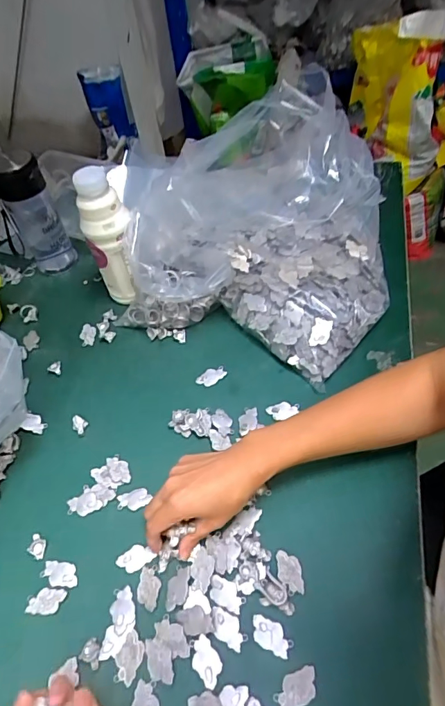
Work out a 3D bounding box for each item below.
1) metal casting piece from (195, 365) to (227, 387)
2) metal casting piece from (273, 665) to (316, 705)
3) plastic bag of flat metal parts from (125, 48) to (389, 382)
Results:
[{"bbox_3d":[-0.014,0.030,0.575,0.038,0.007,0.020,-27,52,-16],"label":"metal casting piece"},{"bbox_3d":[0.059,0.268,0.357,0.037,0.004,0.022,-20,51,-11],"label":"metal casting piece"},{"bbox_3d":[0.061,-0.166,0.602,0.325,0.228,0.292,17,54,22],"label":"plastic bag of flat metal parts"}]

